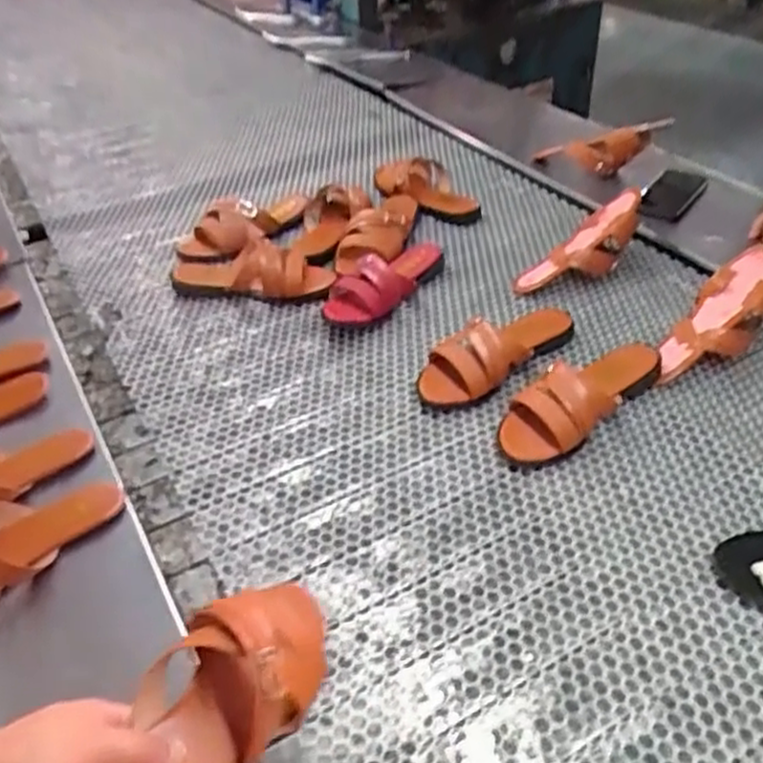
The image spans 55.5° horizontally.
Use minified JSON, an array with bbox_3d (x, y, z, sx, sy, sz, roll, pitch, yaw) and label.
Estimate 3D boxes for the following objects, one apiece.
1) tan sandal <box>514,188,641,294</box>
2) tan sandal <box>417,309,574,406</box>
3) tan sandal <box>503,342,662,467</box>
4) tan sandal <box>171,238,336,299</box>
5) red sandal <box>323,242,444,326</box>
[{"bbox_3d":[0.295,-0.197,1.075,0.234,0.059,0.091,-35,44,-1],"label":"tan sandal"},{"bbox_3d":[0.144,-0.048,0.918,0.240,0.061,0.094,-30,46,-27],"label":"tan sandal"},{"bbox_3d":[0.234,0.014,0.844,0.238,0.056,0.091,-27,45,-25],"label":"tan sandal"},{"bbox_3d":[-0.197,-0.176,1.086,0.251,0.063,0.105,2,40,7],"label":"tan sandal"},{"bbox_3d":[-0.002,-0.146,1.044,0.085,0.055,0.192,25,48,30],"label":"red sandal"}]

